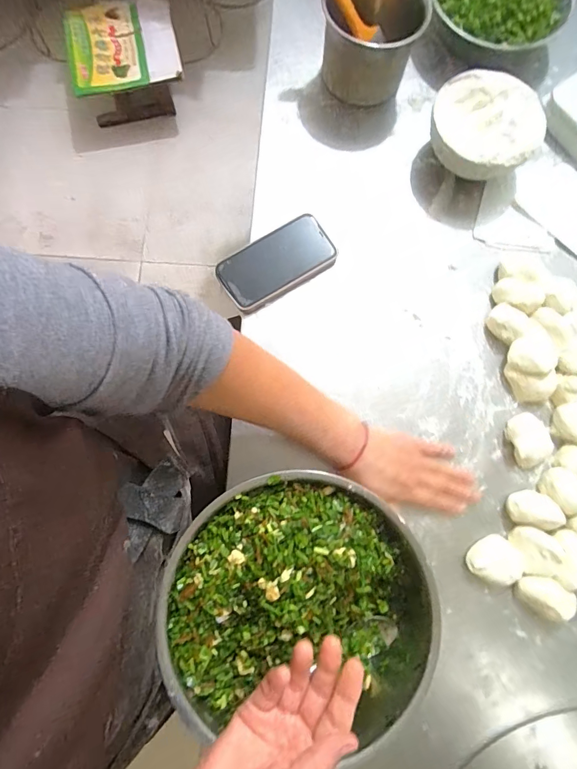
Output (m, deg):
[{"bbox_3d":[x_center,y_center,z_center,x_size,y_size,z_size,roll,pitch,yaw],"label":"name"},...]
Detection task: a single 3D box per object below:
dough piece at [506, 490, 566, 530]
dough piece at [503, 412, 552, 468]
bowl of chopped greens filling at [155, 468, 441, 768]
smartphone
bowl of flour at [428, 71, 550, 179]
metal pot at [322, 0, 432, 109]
[{"bbox_3d":[0.282,0.143,0.448,0.055,0.027,0.038,9,79,1],"label":"dough piece"},{"bbox_3d":[0.282,0.066,0.457,0.038,0.025,0.061,-13,80,-3],"label":"dough piece"},{"bbox_3d":[0.012,0.207,0.393,0.249,0.107,0.228,0,79,-1],"label":"bowl of chopped greens filling"},{"bbox_3d":[-0.016,-0.156,0.500,0.145,0.015,0.078,-32,87,-1],"label":"smartphone"},{"bbox_3d":[0.253,-0.330,0.517,0.135,0.073,0.137,0,79,-1],"label":"bowl of flour"},{"bbox_3d":[0.109,-0.471,0.529,0.128,0.100,0.125,0,79,-1],"label":"metal pot"}]

